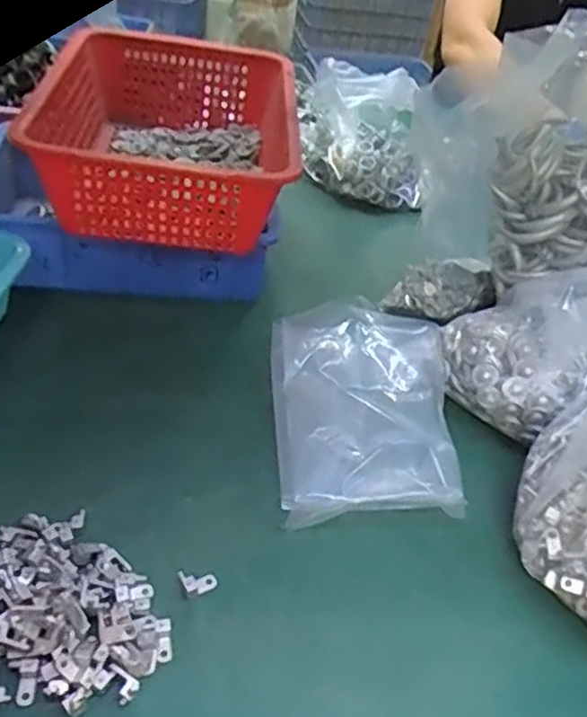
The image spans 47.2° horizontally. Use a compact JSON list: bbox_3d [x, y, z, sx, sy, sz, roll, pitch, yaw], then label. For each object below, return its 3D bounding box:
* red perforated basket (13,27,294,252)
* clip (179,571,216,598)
[{"bbox_3d":[-0.111,-0.219,0.636,0.221,0.133,0.266,4,40,-6],"label":"red perforated basket"},{"bbox_3d":[-0.064,0.149,0.451,0.023,0.005,0.017,-9,43,-21],"label":"clip"}]

